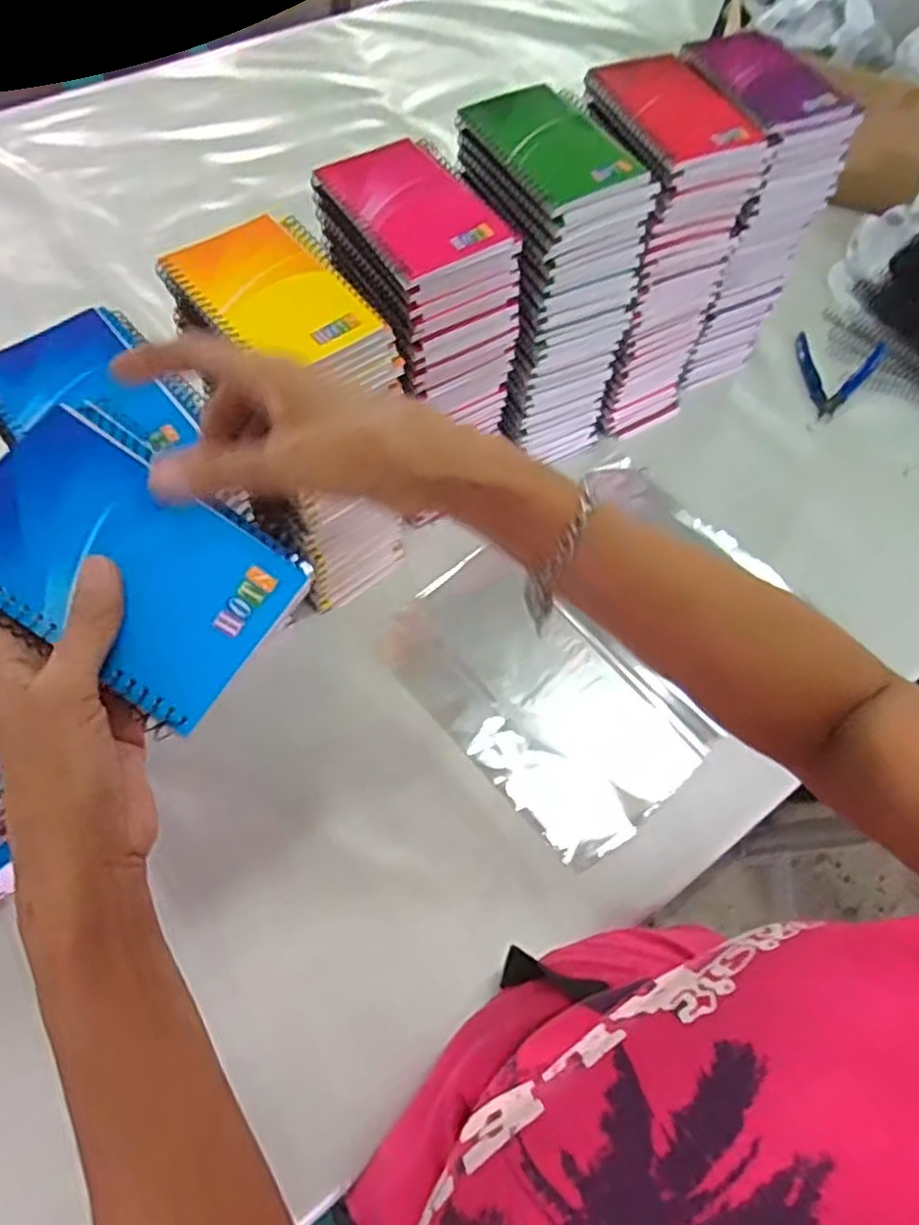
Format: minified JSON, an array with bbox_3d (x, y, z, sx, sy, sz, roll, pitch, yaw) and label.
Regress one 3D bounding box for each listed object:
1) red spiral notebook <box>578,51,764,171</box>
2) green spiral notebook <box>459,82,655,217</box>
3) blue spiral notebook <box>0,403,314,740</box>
[{"bbox_3d":[0.161,-0.384,0.554,0.098,0.012,0.140,-22,66,-14],"label":"red spiral notebook"},{"bbox_3d":[0.066,-0.329,0.515,0.080,0.019,0.119,-28,68,-17],"label":"green spiral notebook"},{"bbox_3d":[-0.138,-0.021,0.301,0.130,0.010,0.088,36,76,1],"label":"blue spiral notebook"}]

